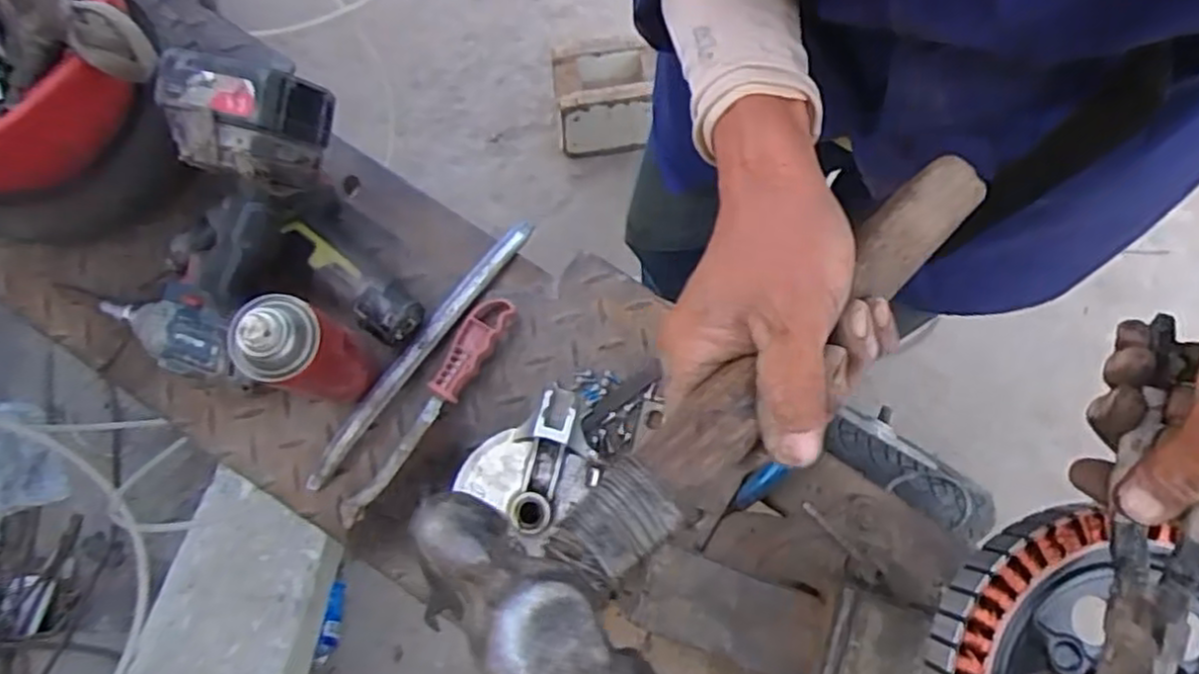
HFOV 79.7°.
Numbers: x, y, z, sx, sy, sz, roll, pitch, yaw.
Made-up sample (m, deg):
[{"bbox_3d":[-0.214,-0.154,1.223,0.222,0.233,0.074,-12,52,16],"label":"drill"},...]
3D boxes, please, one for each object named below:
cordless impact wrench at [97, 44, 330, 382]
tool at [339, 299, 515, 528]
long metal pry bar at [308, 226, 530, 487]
[{"bbox_3d":[-0.312,-0.102,0.586,0.139,0.080,0.246,21,99,5],"label":"cordless impact wrench"},{"bbox_3d":[-0.140,0.058,0.591,0.033,0.015,0.215,30,79,7],"label":"tool"},{"bbox_3d":[-0.152,0.007,0.611,0.023,0.023,0.281,35,79,8],"label":"long metal pry bar"}]

